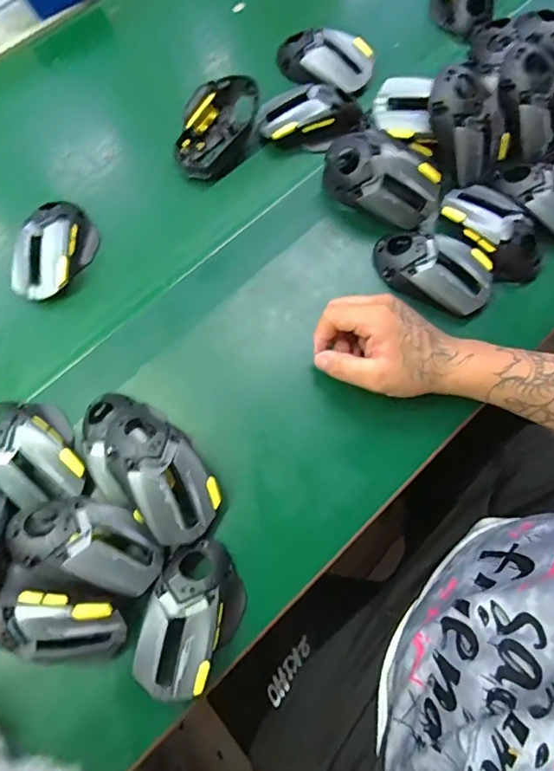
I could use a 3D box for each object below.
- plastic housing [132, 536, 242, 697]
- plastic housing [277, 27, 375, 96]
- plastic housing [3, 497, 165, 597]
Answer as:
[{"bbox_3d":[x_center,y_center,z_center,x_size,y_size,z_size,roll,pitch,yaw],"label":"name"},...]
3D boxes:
[{"bbox_3d":[-0.071,0.192,0.426,0.072,0.053,0.125,17,72,7],"label":"plastic housing"},{"bbox_3d":[0.056,-0.386,0.604,0.112,0.034,0.054,16,72,6],"label":"plastic housing"},{"bbox_3d":[-0.151,0.125,0.412,0.121,0.043,0.064,21,71,-10],"label":"plastic housing"}]

